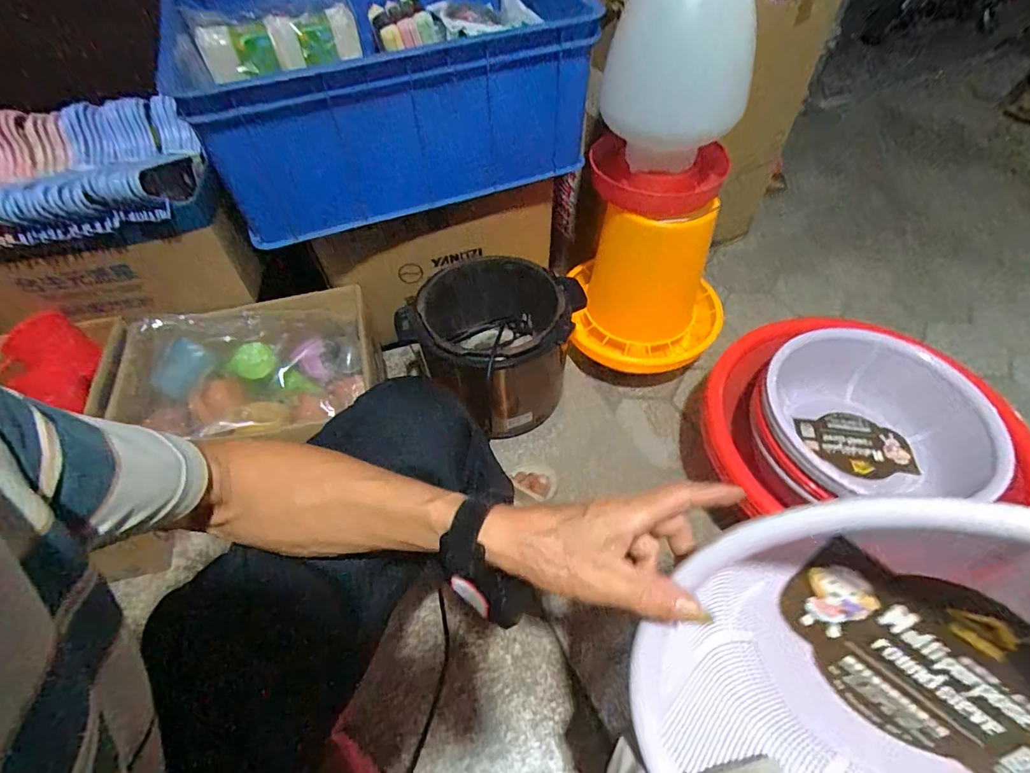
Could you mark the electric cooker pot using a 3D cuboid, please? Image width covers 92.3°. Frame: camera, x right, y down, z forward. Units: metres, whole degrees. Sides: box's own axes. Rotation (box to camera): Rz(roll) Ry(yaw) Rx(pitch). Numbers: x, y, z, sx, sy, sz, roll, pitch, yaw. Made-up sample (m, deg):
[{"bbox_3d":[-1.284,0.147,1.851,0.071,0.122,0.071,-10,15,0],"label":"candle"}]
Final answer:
[{"bbox_3d":[-0.040,-0.074,0.954,0.288,0.242,0.279,-1,51,1],"label":"electric cooker pot"}]

